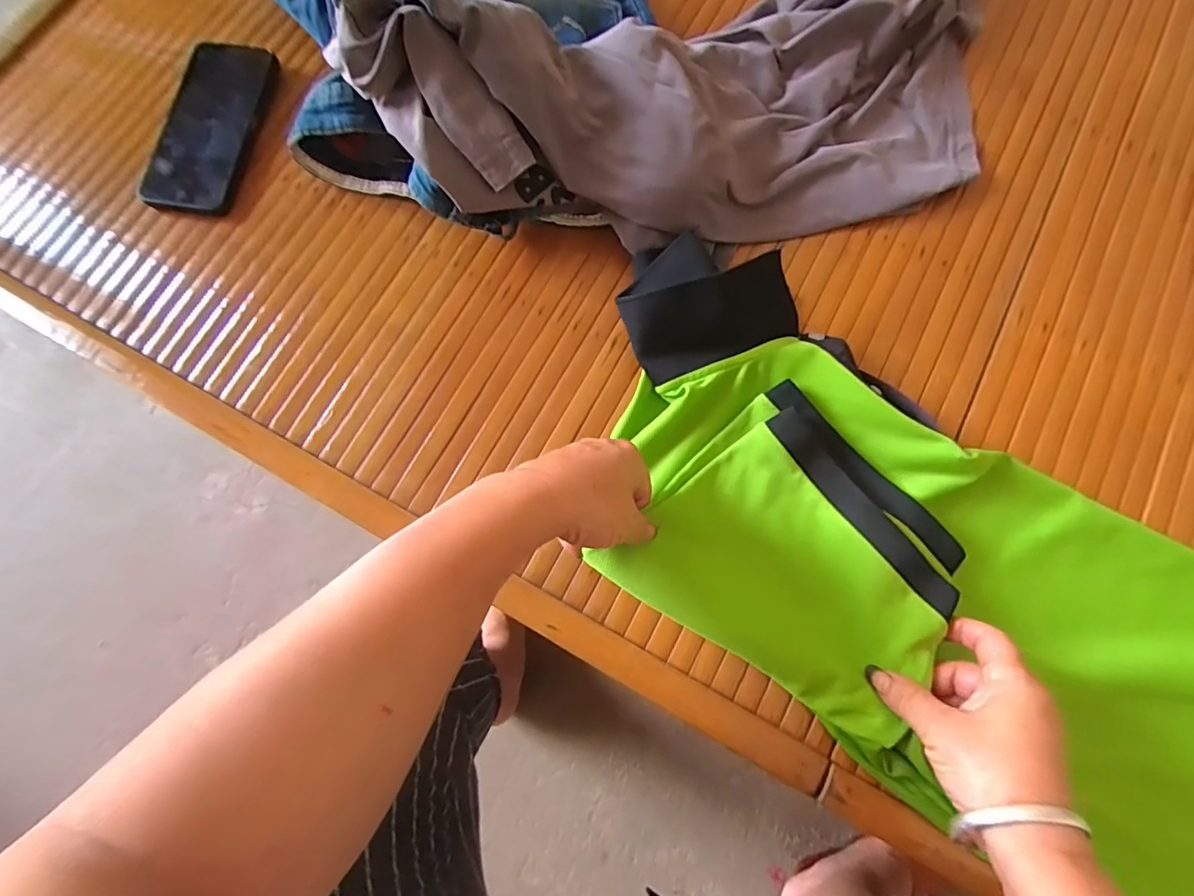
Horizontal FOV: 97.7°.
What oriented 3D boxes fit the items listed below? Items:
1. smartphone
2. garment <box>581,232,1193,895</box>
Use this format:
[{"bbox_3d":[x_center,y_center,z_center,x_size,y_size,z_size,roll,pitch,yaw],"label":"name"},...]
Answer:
[{"bbox_3d":[-0.334,-0.281,0.452,0.085,0.011,0.165,4,77,5],"label":"smartphone"},{"bbox_3d":[0.285,0.123,0.324,0.695,0.070,0.238,33,79,7],"label":"garment"}]

